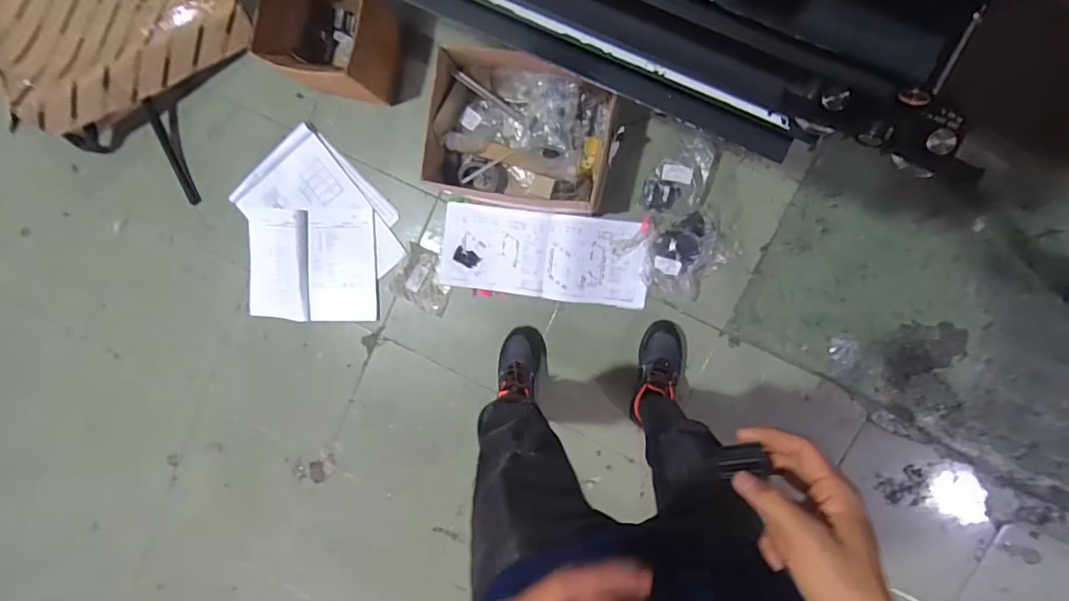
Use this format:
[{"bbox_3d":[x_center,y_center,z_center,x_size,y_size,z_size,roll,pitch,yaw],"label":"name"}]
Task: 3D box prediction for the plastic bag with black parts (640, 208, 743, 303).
[{"bbox_3d":[0.364,-0.106,1.189,0.179,0.056,0.214,37,98,2],"label":"plastic bag with black parts"}]

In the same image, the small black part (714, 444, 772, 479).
[{"bbox_3d":[0.159,0.123,0.388,0.037,0.021,0.015,-11,94,7],"label":"small black part"}]

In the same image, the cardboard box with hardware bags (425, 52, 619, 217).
[{"bbox_3d":[-0.023,-0.367,1.110,0.385,0.150,0.316,13,97,5],"label":"cardboard box with hardware bags"}]

